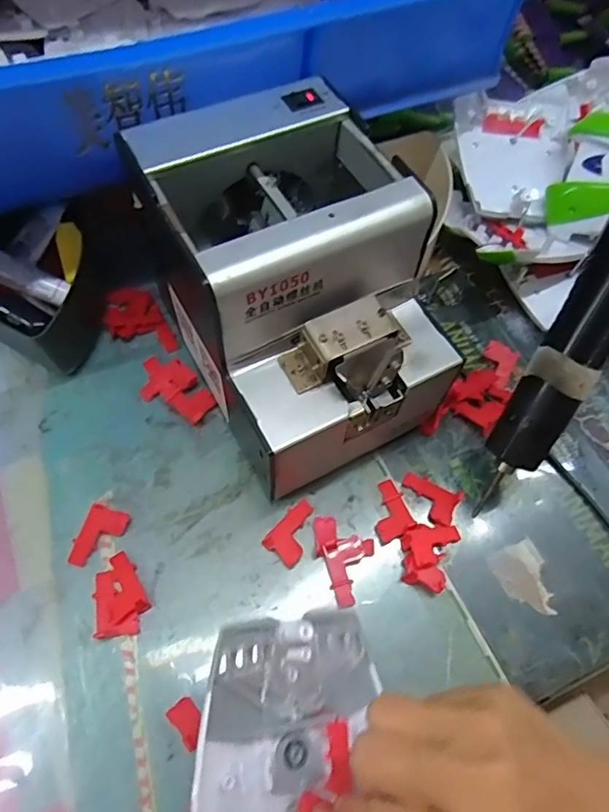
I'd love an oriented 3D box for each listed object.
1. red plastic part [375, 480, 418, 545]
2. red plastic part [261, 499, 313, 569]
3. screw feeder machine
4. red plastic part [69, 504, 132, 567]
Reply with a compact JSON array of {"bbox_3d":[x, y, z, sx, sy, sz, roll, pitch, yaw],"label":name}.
[{"bbox_3d":[0.054,0.065,0.329,0.025,0.009,0.037,-17,64,-11],"label":"red plastic part"},{"bbox_3d":[-0.005,0.077,0.321,0.023,0.007,0.038,35,66,15],"label":"red plastic part"},{"bbox_3d":[-0.004,-0.064,0.316,0.123,0.147,0.174,-26,66,-15],"label":"screw feeder machine"},{"bbox_3d":[-0.122,0.077,0.310,0.020,0.012,0.037,19,63,8],"label":"red plastic part"}]

